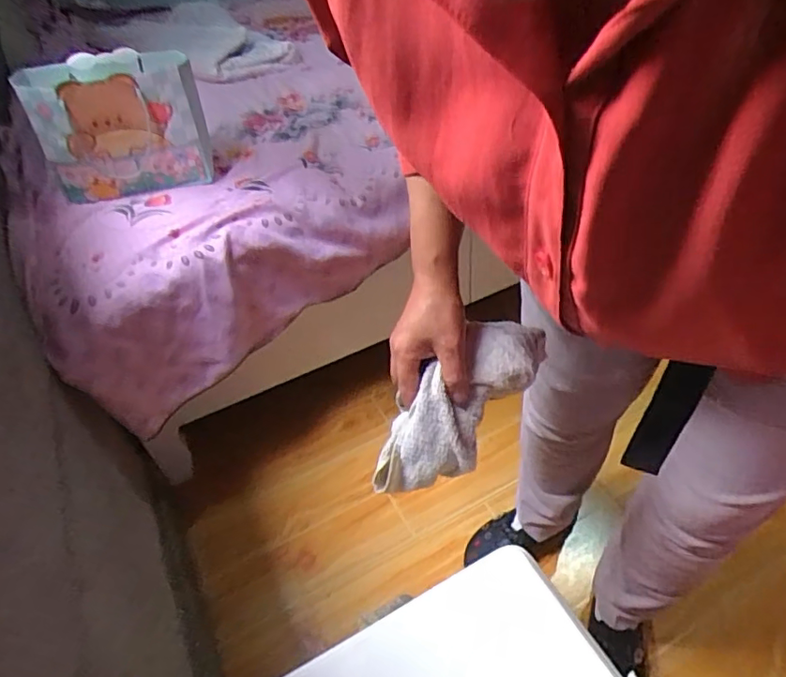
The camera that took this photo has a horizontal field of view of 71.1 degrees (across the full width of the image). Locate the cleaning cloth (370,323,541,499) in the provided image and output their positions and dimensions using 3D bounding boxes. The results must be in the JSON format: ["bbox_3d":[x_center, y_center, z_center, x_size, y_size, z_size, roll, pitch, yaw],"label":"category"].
[{"bbox_3d":[0.062,0.072,0.532,0.217,0.097,0.079,-49,52,3],"label":"cleaning cloth"}]

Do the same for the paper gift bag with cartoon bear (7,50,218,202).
[{"bbox_3d":[-0.436,-0.345,0.888,0.241,0.187,0.137,-25,47,-18],"label":"paper gift bag with cartoon bear"}]

